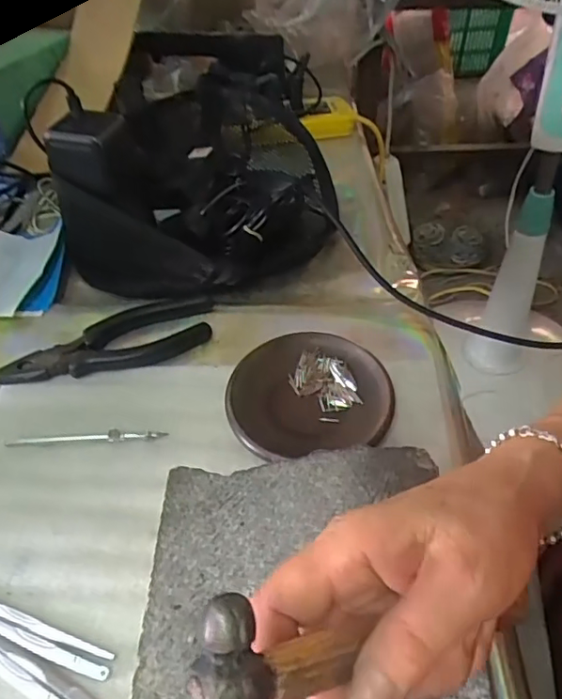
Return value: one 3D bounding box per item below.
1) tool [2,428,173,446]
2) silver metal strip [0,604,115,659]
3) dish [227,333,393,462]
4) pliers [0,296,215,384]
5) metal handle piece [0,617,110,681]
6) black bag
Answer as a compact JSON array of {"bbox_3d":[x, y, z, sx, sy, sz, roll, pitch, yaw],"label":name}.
[{"bbox_3d":[-0.133,0.058,0.385,0.107,0.004,0.008,-3,46,0],"label":"tool"},{"bbox_3d":[-0.138,0.148,0.308,0.101,0.004,0.007,14,49,16],"label":"silver metal strip"},{"bbox_3d":[0.019,0.031,0.402,0.111,0.017,0.098,-10,47,-7],"label":"dish"},{"bbox_3d":[-0.133,-0.008,0.444,0.161,0.013,0.061,-14,47,-10],"label":"pliers"},{"bbox_3d":[-0.138,0.154,0.302,0.102,0.004,0.009,14,49,16],"label":"metal handle piece"},{"bbox_3d":[-0.072,-0.177,0.535,0.225,0.114,0.244,4,47,7],"label":"black bag"}]

